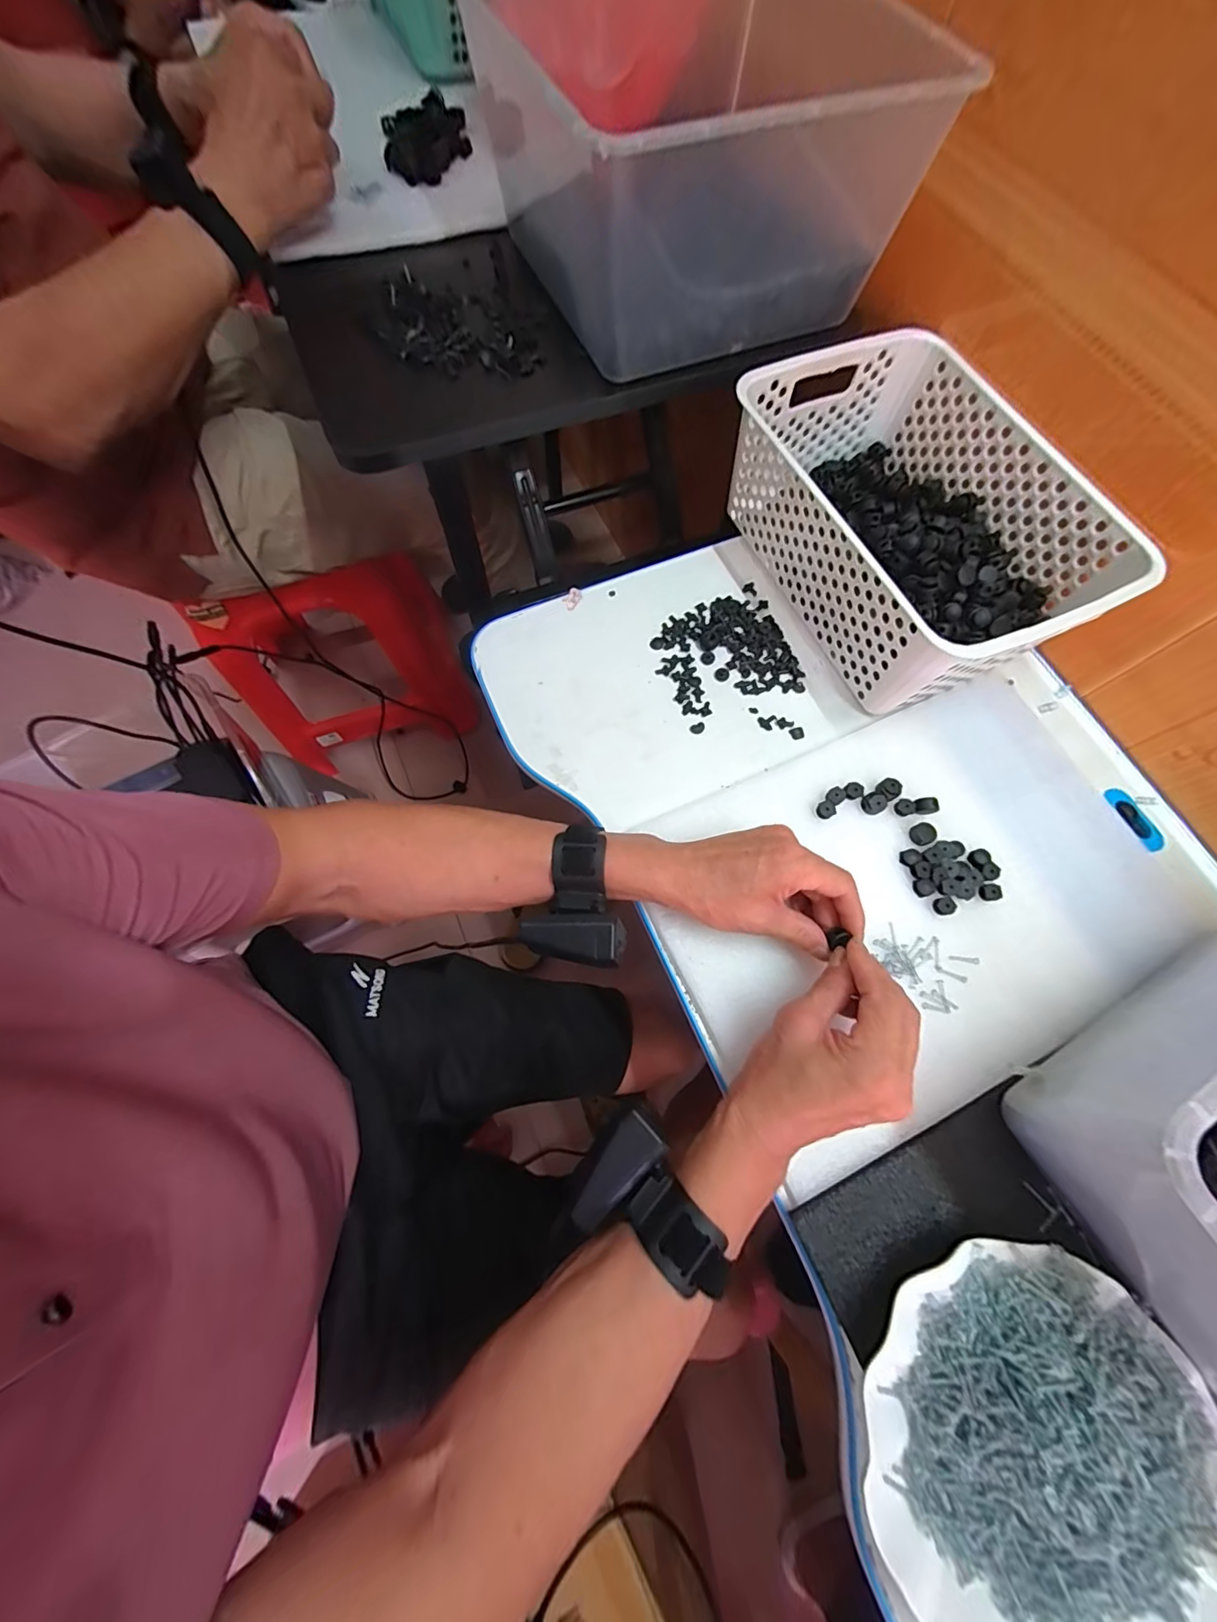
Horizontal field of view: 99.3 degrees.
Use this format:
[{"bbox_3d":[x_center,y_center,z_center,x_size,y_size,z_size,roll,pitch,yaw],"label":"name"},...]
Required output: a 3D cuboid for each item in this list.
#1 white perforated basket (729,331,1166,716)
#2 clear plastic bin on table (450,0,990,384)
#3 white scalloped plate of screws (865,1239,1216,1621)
[{"bbox_3d":[0.254,-0.244,0.447,0.198,0.108,0.299,-24,73,-9],"label":"white perforated basket"},{"bbox_3d":[0.059,-0.570,0.432,0.291,0.125,0.368,-21,72,-8],"label":"clear plastic bin on table"},{"bbox_3d":[0.226,0.335,0.266,0.174,0.040,0.178,0,71,-1],"label":"white scalloped plate of screws"}]

